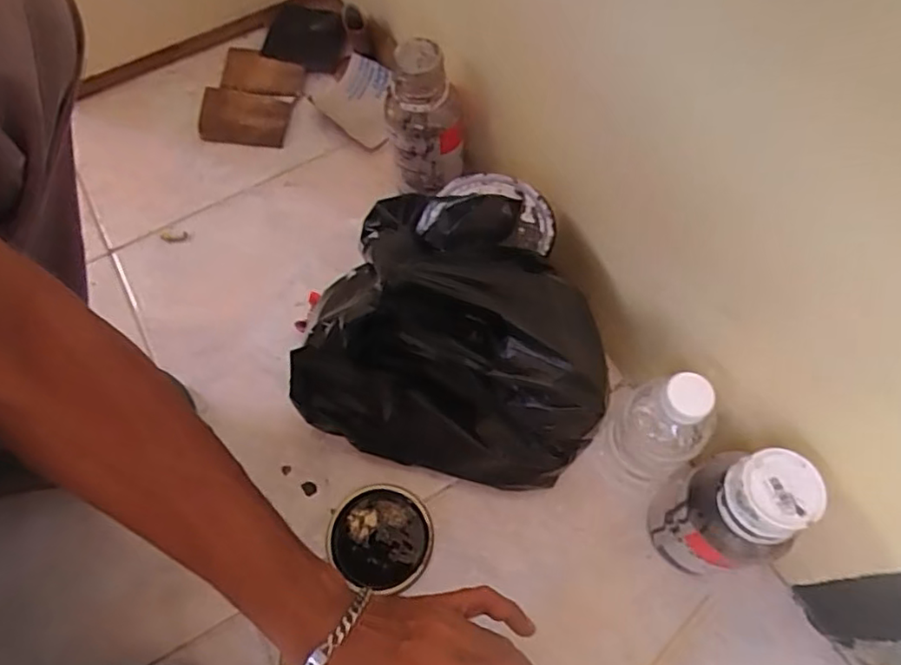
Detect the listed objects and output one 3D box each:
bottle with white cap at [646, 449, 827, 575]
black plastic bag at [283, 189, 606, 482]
[{"bbox_3d":[0.194,0.131,0.440,0.065,0.170,0.069,-1,64,2],"label":"bottle with white cap"},{"bbox_3d":[0.008,-0.005,0.500,0.235,0.200,0.207,13,67,9],"label":"black plastic bag"}]

